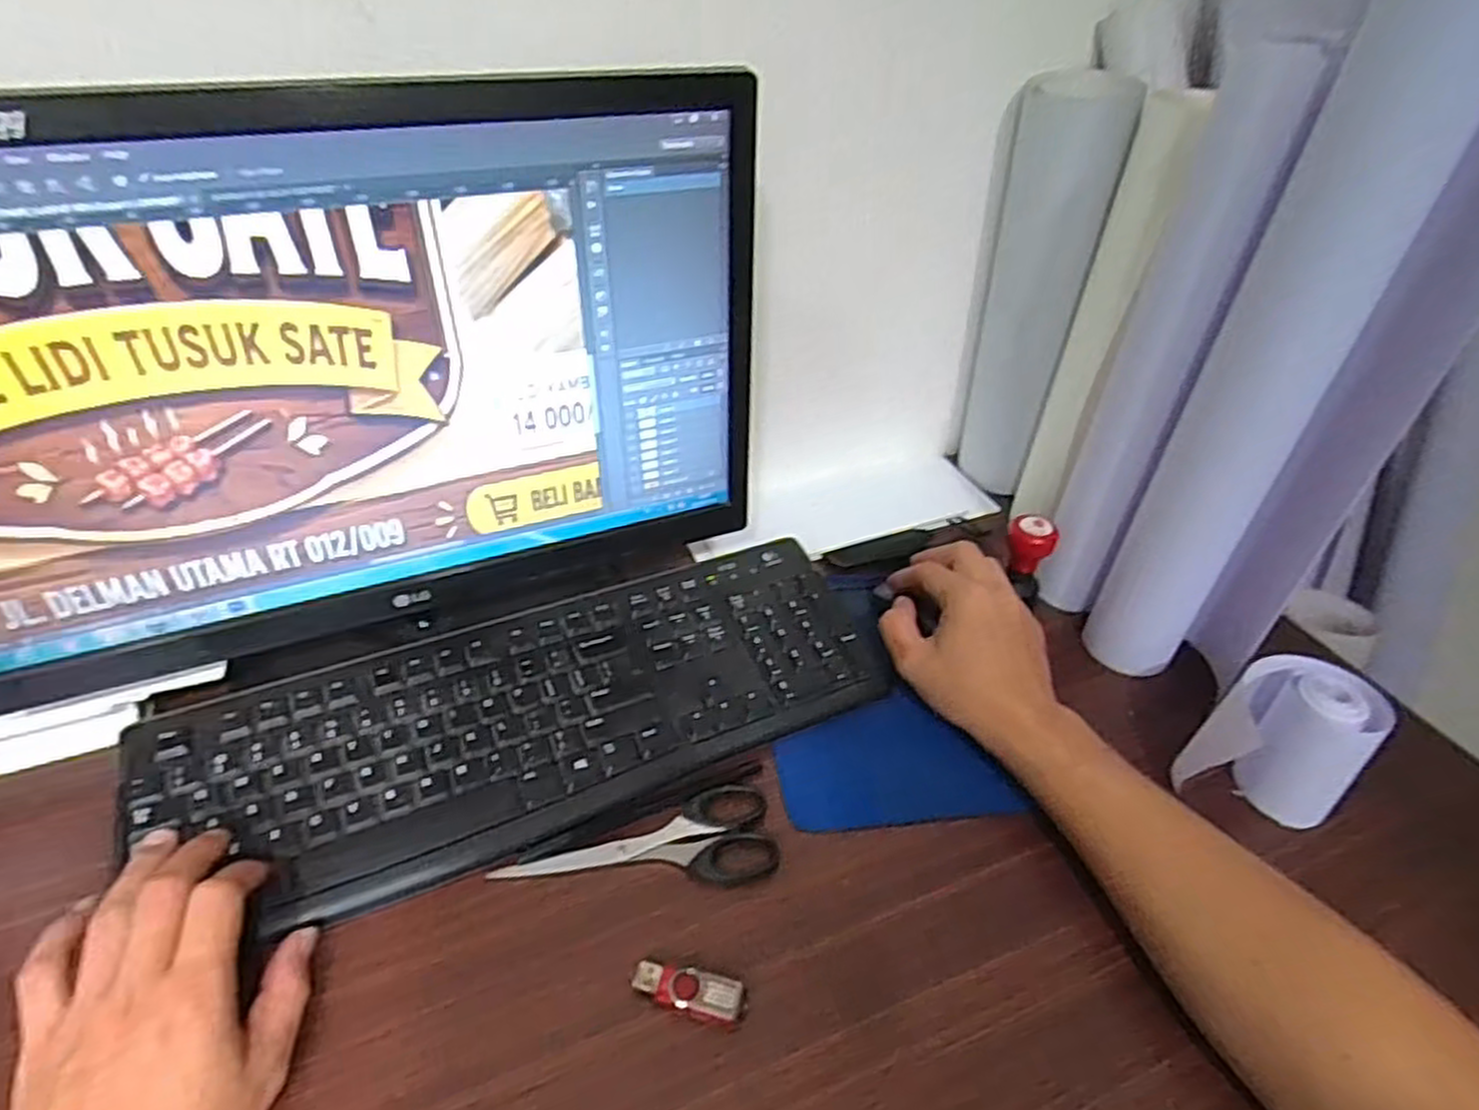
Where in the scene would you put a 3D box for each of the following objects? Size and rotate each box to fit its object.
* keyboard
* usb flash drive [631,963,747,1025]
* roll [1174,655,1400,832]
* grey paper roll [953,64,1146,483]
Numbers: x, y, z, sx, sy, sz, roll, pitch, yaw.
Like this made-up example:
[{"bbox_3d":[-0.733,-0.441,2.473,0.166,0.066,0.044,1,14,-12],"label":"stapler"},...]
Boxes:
[{"bbox_3d":[-0.120,0.096,0.489,0.424,0.029,0.154,-14,44,-19],"label":"keyboard"},{"bbox_3d":[-0.024,0.210,0.380,0.054,0.007,0.019,9,40,6],"label":"usb flash drive"},{"bbox_3d":[0.322,0.111,0.470,0.076,0.091,0.073,-27,49,-32],"label":"roll"},{"bbox_3d":[0.222,-0.201,0.636,0.076,0.313,0.091,11,40,9],"label":"grey paper roll"}]

